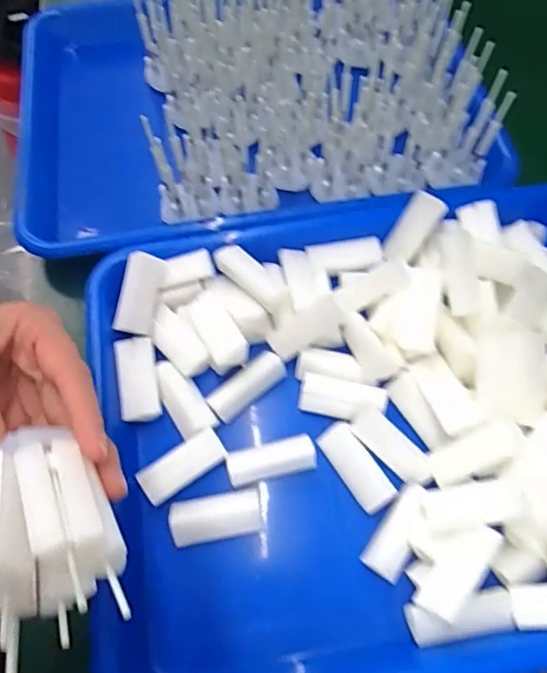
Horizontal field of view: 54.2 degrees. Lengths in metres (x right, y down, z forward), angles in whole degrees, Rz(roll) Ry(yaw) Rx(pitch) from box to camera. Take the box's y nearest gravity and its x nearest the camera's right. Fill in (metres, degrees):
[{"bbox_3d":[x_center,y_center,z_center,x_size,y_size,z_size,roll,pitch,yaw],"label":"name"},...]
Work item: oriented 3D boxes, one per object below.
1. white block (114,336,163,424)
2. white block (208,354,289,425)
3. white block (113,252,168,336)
[{"bbox_3d":[-0.076,0.024,0.298,0.021,0.009,0.046,-12,64,-5],"label":"white block"},{"bbox_3d":[-0.015,0.028,0.299,0.046,0.015,0.016,-36,68,-15],"label":"white block"},{"bbox_3d":[-0.077,-0.024,0.310,0.020,0.014,0.045,11,83,7],"label":"white block"}]

